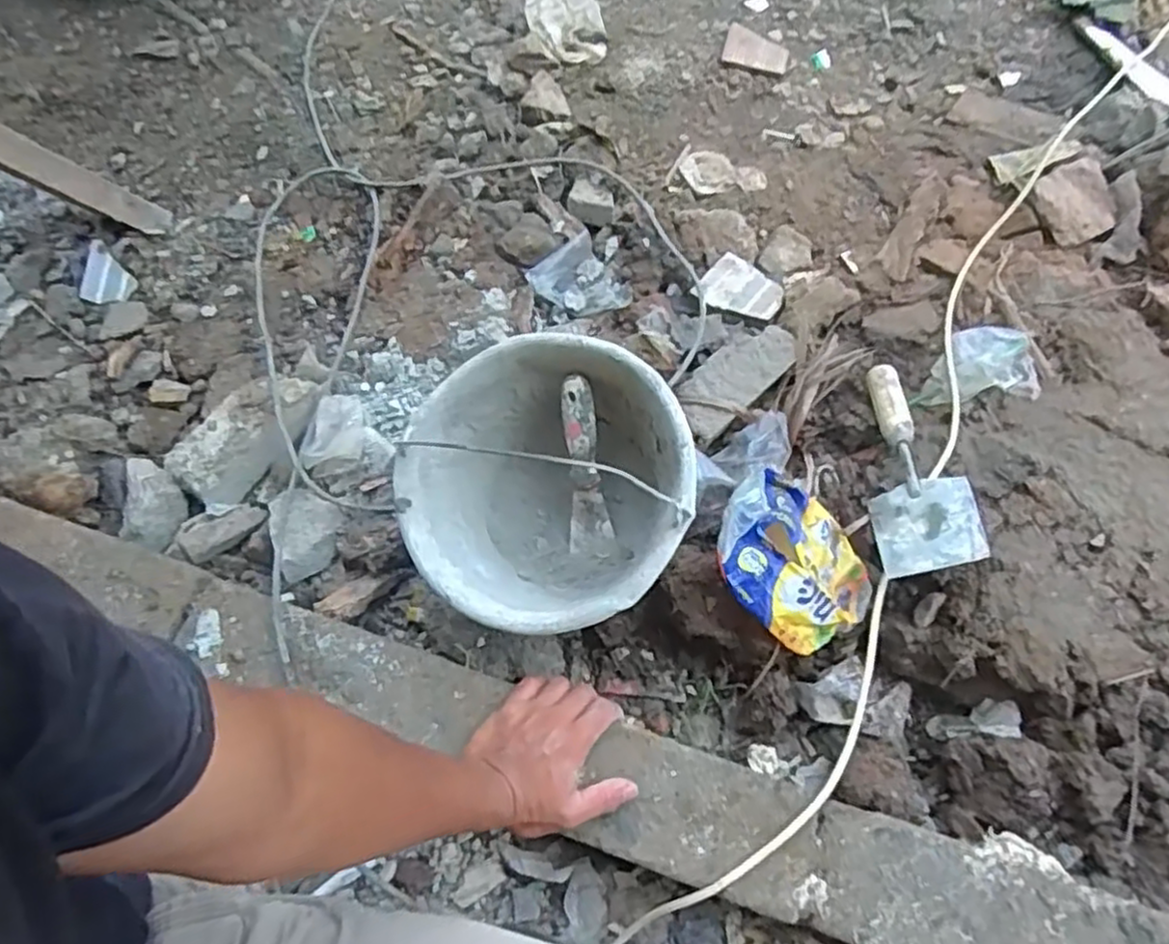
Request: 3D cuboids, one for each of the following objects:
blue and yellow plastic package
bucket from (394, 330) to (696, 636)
[{"bbox_3d":[0.209,0.093,0.720,0.194,0.047,0.149,51,53,-11],"label":"blue and yellow plastic package"},{"bbox_3d":[-0.024,0.018,0.713,0.269,0.163,0.269,-4,75,13],"label":"bucket"}]

